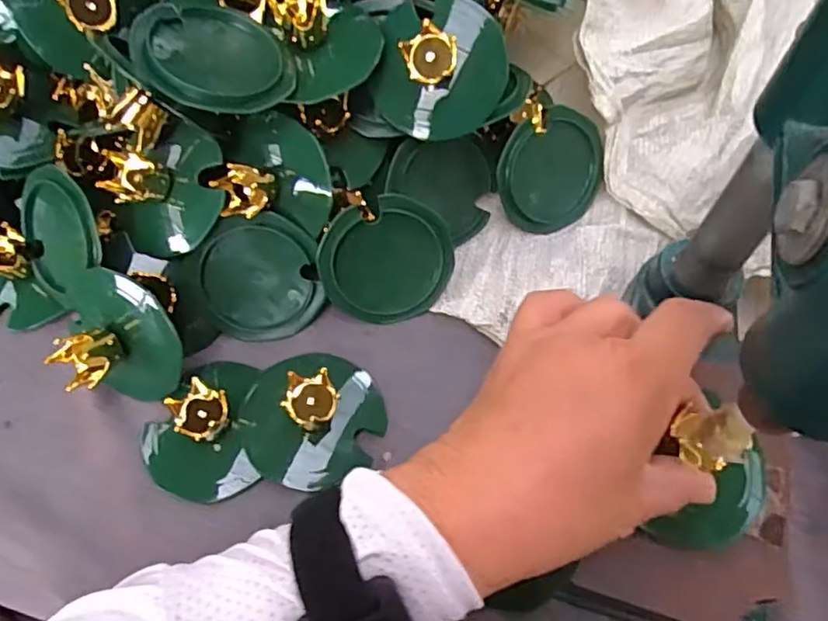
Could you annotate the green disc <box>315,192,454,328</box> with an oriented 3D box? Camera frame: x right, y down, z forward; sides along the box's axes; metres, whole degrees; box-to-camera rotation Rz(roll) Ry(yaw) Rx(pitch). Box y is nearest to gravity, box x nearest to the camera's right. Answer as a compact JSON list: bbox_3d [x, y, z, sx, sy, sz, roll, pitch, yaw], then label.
[{"bbox_3d":[-0.015,-0.028,0.346,0.075,0.073,0.009,19,16,-18],"label":"green disc"}]

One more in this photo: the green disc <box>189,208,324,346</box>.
[{"bbox_3d":[-0.088,-0.017,0.342,0.067,0.072,0.004,-6,24,-5],"label":"green disc"}]

